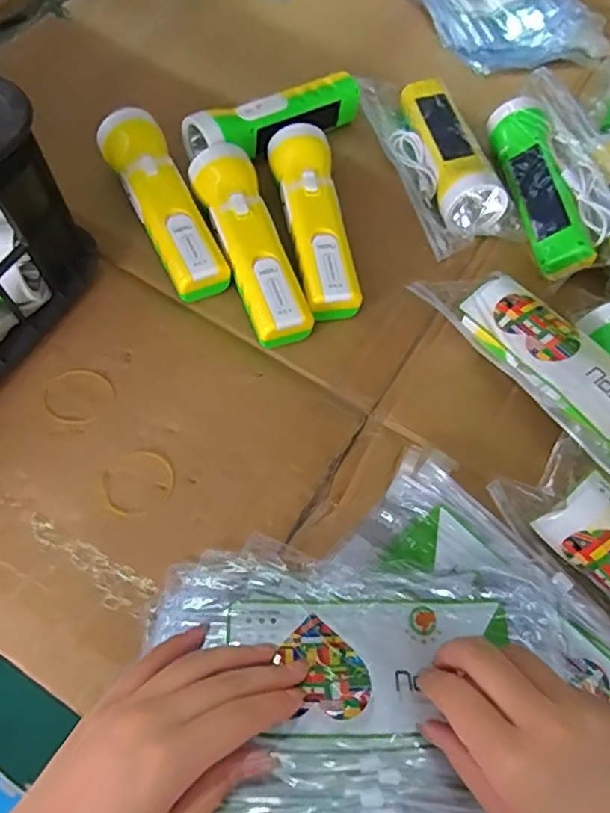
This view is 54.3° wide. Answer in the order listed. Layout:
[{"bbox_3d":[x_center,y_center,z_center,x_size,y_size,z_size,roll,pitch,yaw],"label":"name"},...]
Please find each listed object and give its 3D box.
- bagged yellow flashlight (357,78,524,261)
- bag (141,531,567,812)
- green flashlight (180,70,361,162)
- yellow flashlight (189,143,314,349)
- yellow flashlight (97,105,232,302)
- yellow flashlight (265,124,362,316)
[{"bbox_3d":[0.111,-0.226,0.522,0.091,0.043,0.216,-17,66,-12],"label":"bagged yellow flashlight"},{"bbox_3d":[0.024,0.166,0.324,0.229,0.034,0.174,9,64,2],"label":"bag"},{"bbox_3d":[-0.022,-0.250,0.523,0.176,0.045,0.051,-27,69,-16],"label":"green flashlight"},{"bbox_3d":[-0.042,-0.125,0.461,0.049,0.043,0.171,-19,67,-13],"label":"yellow flashlight"},{"bbox_3d":[-0.113,-0.159,0.469,0.049,0.048,0.168,-23,68,-15],"label":"yellow flashlight"},{"bbox_3d":[0.008,-0.150,0.479,0.050,0.041,0.174,-9,65,-9],"label":"yellow flashlight"}]

